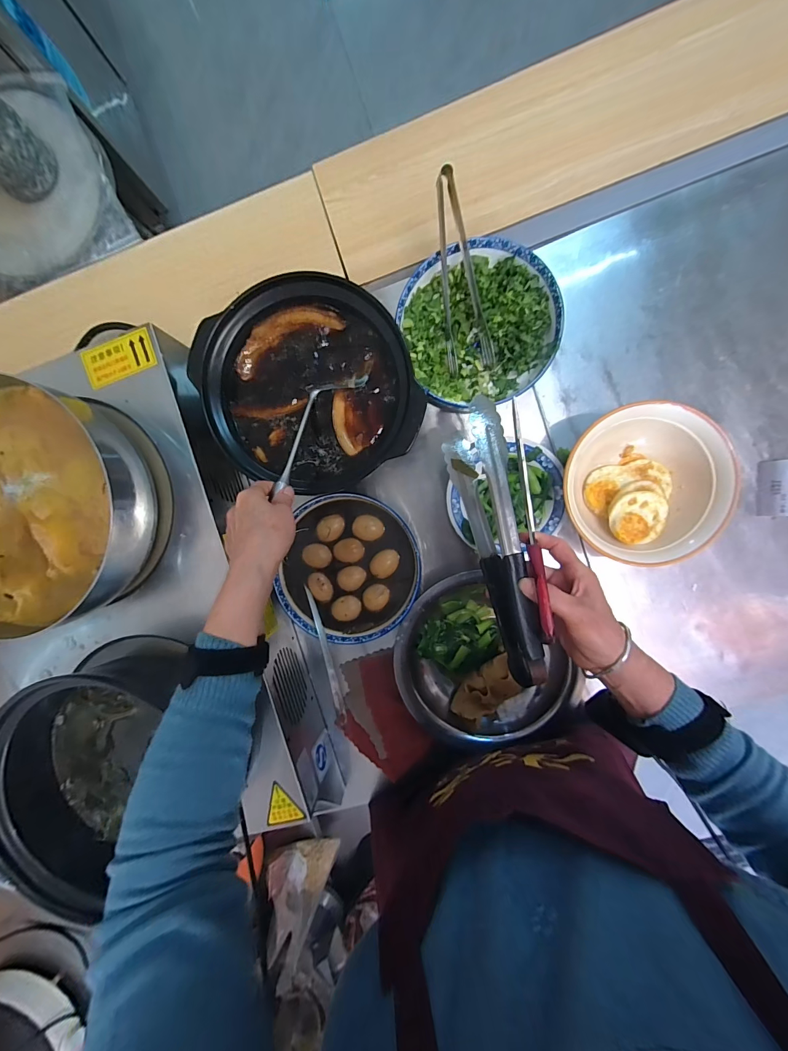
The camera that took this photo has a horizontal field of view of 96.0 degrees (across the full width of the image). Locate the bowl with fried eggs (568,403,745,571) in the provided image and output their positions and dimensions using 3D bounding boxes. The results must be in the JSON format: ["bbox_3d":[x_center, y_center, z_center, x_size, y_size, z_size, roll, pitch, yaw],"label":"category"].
[{"bbox_3d":[0.335,-0.057,0.492,0.196,0.107,0.197,1,95,6],"label":"bowl with fried eggs"}]

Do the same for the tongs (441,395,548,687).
[{"bbox_3d":[0.108,0.016,0.385,0.053,0.079,0.282,-11,80,7],"label":"tongs"}]

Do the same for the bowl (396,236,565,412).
[{"bbox_3d":[0.121,-0.282,0.515,0.204,0.068,0.206,1,95,6],"label":"bowl"}]

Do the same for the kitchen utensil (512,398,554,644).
[{"bbox_3d":[0.137,-0.010,0.355,0.011,0.024,0.240,-5,81,6],"label":"kitchen utensil"}]

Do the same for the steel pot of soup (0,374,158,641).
[{"bbox_3d":[-0.456,-0.026,0.447,0.282,0.102,0.295,1,95,6],"label":"steel pot of soup"}]

